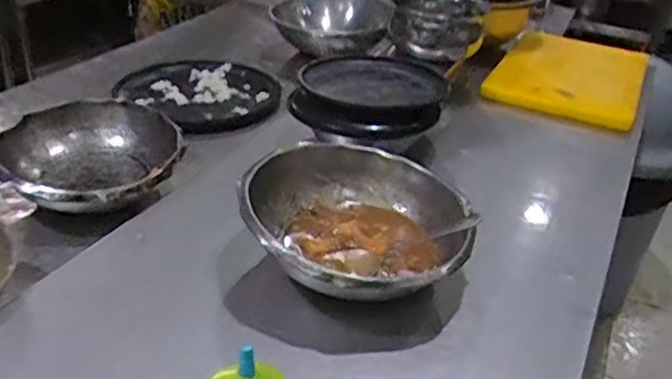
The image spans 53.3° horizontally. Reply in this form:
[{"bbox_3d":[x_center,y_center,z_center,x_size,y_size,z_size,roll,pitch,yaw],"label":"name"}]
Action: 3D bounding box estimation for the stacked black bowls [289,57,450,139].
[{"bbox_3d":[0.058,-0.175,1.165,0.251,0.078,0.233,4,32,-2],"label":"stacked black bowls"}]

